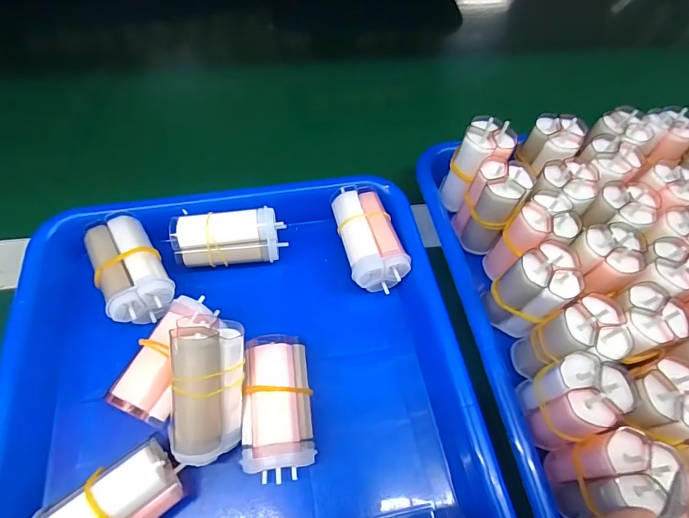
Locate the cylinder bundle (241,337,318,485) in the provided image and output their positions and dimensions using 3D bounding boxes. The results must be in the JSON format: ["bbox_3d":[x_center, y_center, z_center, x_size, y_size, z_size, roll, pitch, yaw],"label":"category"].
[{"bbox_3d":[-0.035,0.079,0.224,0.034,0.039,0.070,-3,60,-5],"label":"cylinder bundle"}]

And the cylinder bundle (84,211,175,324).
[{"bbox_3d":[-0.132,0.005,0.255,0.036,0.024,0.072,-28,65,-18],"label":"cylinder bundle"}]

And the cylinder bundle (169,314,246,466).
[{"bbox_3d":[-0.069,0.066,0.215,0.034,0.037,0.069,1,93,-3],"label":"cylinder bundle"}]

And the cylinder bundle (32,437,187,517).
[{"bbox_3d":[-0.110,0.119,0.194,0.064,0.036,0.030,-35,67,-21],"label":"cylinder bundle"}]

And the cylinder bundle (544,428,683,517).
[{"bbox_3d":[0.126,0.103,0.199,0.035,0.062,0.032,-14,61,-11],"label":"cylinder bundle"}]

